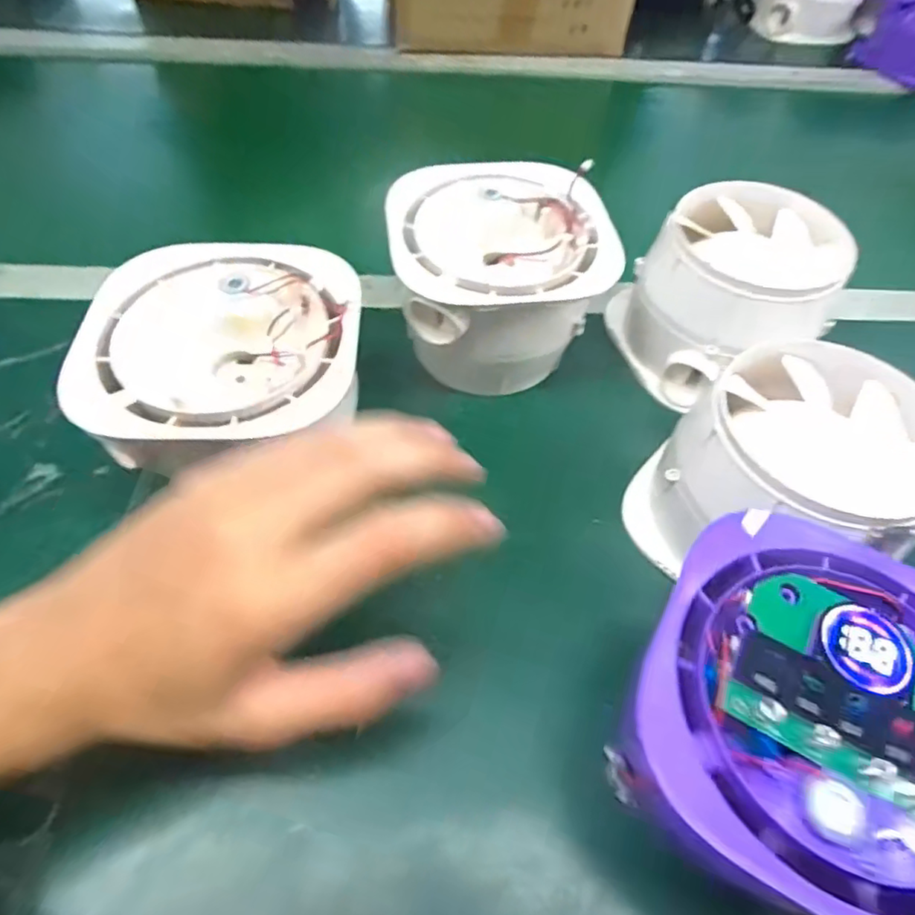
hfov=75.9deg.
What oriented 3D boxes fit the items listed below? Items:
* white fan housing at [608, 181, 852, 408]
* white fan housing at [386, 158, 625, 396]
[{"bbox_3d":[0.189,-0.115,0.412,0.133,0.092,0.131,-27,61,-20],"label":"white fan housing"},{"bbox_3d":[0.026,-0.122,0.399,0.134,0.096,0.142,-7,56,-8],"label":"white fan housing"}]

